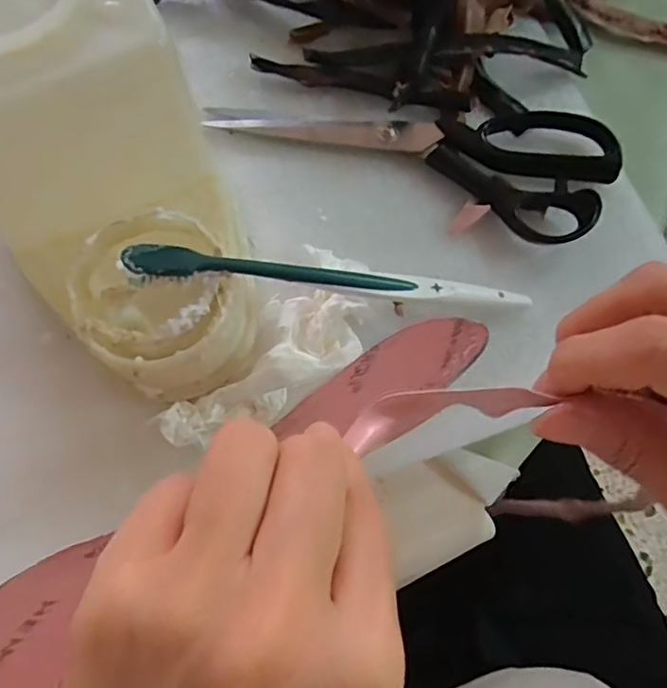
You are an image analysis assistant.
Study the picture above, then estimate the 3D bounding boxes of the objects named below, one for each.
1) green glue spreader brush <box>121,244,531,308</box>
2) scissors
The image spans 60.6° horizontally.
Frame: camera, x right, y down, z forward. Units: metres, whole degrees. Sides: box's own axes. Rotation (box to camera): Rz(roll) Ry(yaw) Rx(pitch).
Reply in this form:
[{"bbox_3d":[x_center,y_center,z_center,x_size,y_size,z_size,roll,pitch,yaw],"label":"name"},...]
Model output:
[{"bbox_3d":[0.005,-0.027,0.256,0.184,0.006,0.014,5,72,-16],"label":"green glue spreader brush"},{"bbox_3d":[0.045,-0.117,0.309,0.209,0.016,0.079,23,73,5],"label":"scissors"}]

